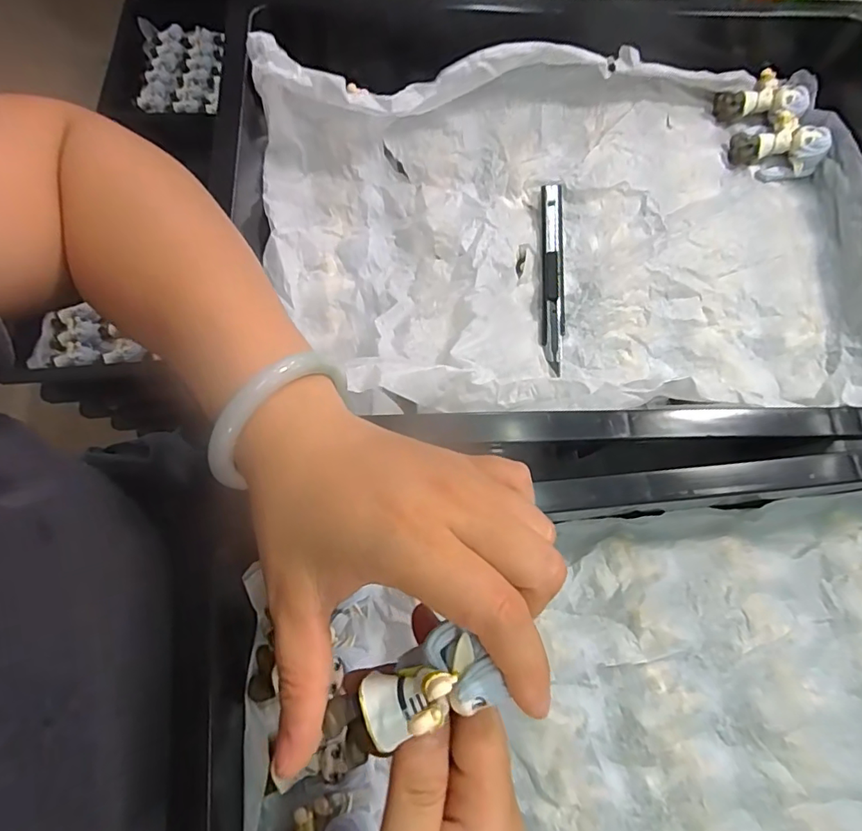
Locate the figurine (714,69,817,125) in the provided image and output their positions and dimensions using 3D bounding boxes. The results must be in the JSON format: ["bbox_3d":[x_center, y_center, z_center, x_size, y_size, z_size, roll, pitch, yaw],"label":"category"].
[{"bbox_3d":[0.254,-0.238,0.381,0.071,0.018,0.036,-8,73,11],"label":"figurine"}]

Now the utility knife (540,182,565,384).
[{"bbox_3d":[0.084,-0.096,0.346,0.015,0.010,0.138,3,75,-1],"label":"utility knife"}]

